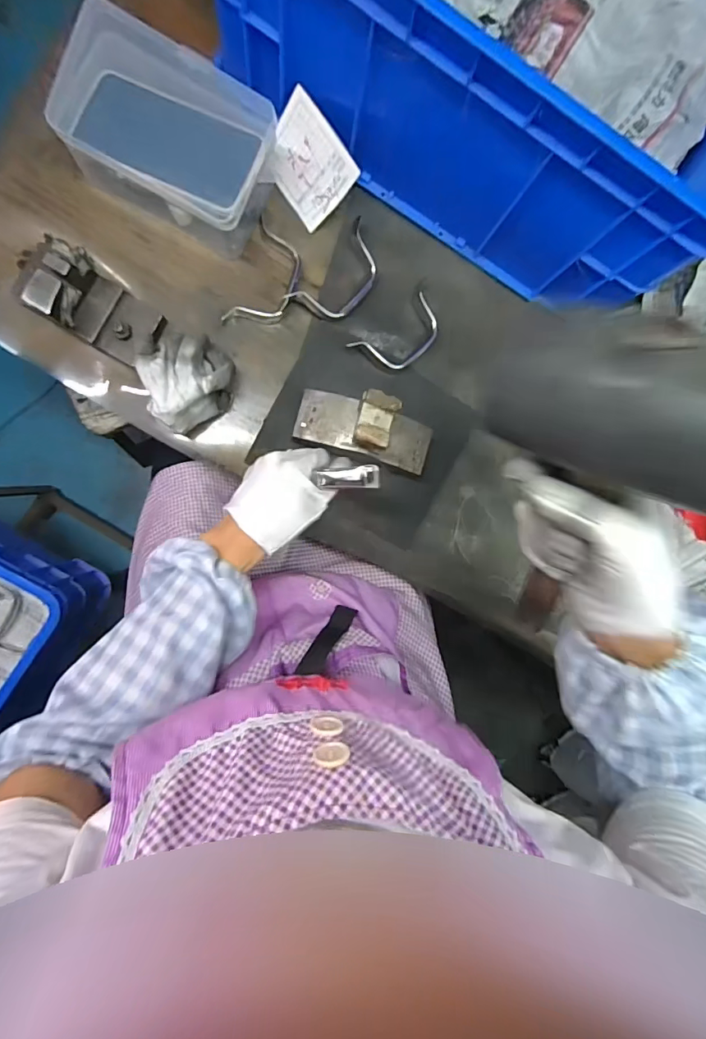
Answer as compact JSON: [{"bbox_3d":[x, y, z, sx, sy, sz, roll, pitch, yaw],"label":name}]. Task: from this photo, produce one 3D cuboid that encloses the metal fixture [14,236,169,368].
[{"bbox_3d":[-0.236,-0.199,0.446,0.118,0.067,0.065,27,88,-7],"label":"metal fixture"}]

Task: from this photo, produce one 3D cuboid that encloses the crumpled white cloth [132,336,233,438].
[{"bbox_3d":[-0.163,-0.139,0.470,0.090,0.058,0.079,-34,96,-5],"label":"crumpled white cloth"}]

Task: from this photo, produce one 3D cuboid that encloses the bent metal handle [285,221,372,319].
[{"bbox_3d":[-0.012,-0.258,0.507,0.057,0.023,0.113,43,87,-7],"label":"bent metal handle"}]

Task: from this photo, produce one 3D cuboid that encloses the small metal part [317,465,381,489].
[{"bbox_3d":[-0.004,-0.037,0.414,0.056,0.010,0.019,-1,92,20],"label":"small metal part"}]

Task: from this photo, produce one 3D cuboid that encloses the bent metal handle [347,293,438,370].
[{"bbox_3d":[0.053,-0.198,0.515,0.111,0.026,0.054,-40,96,-4],"label":"bent metal handle"}]

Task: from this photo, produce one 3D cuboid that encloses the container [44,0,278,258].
[{"bbox_3d":[-0.173,-0.359,0.451,0.183,0.088,0.119,26,89,-7],"label":"container"}]

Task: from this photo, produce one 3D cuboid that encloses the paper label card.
[{"bbox_3d":[-0.047,-0.366,0.489,0.091,0.079,0.007,49,41,-13],"label":"paper label card"}]

